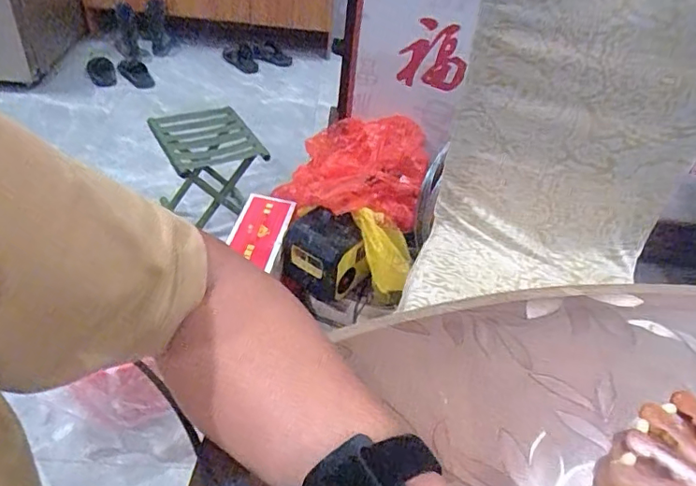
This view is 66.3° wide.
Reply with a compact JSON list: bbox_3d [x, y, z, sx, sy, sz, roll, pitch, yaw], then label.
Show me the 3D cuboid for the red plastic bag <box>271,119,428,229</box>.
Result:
[{"bbox_3d":[0.010,-0.188,1.360,0.366,0.168,0.338,12,40,5],"label":"red plastic bag"}]

